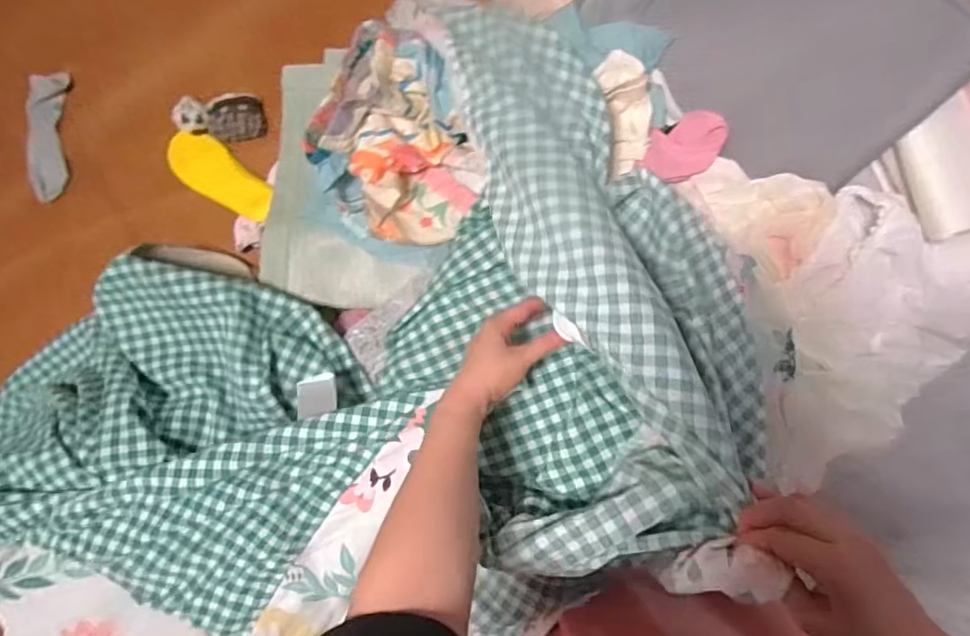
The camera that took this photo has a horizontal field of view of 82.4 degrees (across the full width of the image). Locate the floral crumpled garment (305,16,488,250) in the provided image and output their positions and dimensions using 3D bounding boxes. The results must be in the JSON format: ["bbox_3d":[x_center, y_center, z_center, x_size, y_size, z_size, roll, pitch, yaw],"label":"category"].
[{"bbox_3d":[-0.121,-0.221,0.719,0.204,0.135,0.256,-21,84,5],"label":"floral crumpled garment"}]

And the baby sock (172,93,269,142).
[{"bbox_3d":[-0.412,-0.312,0.862,0.137,0.044,0.077,-4,86,7],"label":"baby sock"}]

